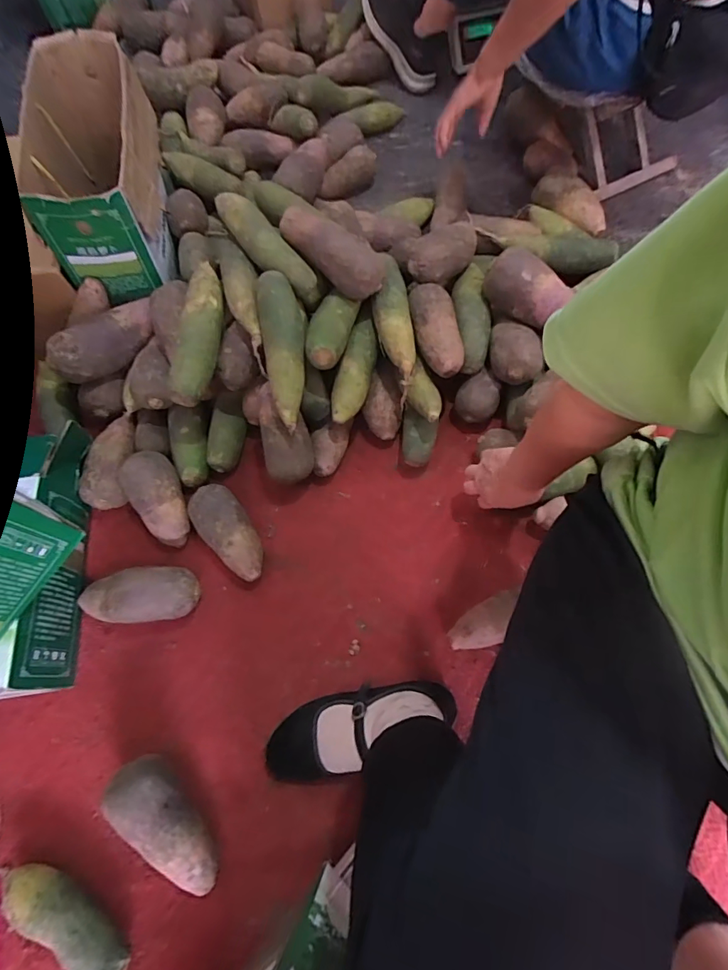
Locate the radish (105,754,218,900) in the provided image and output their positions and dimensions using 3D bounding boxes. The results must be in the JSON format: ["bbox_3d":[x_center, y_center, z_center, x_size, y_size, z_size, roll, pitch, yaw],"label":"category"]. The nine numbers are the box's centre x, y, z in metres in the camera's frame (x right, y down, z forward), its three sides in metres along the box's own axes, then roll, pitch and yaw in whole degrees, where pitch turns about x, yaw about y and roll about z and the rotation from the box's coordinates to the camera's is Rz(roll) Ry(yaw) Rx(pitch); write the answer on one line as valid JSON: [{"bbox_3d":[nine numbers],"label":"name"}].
[{"bbox_3d":[-0.238,0.408,0.544,0.074,0.077,0.162,-36,71,-10],"label":"radish"}]

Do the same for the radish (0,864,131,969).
[{"bbox_3d":[-0.338,0.494,0.523,0.172,0.049,0.052,25,72,12],"label":"radish"}]

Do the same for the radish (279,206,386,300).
[{"bbox_3d":[-0.045,-0.333,0.656,0.160,0.067,0.071,38,75,12],"label":"radish"}]

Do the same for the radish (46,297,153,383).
[{"bbox_3d":[-0.407,-0.229,0.721,0.175,0.076,0.061,-38,72,-11],"label":"radish"}]

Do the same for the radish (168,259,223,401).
[{"bbox_3d":[-0.236,-0.210,0.655,0.056,0.056,0.196,14,85,-29],"label":"radish"}]

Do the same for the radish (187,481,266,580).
[{"bbox_3d":[-0.198,0.070,0.681,0.071,0.060,0.156,-39,72,-12],"label":"radish"}]

